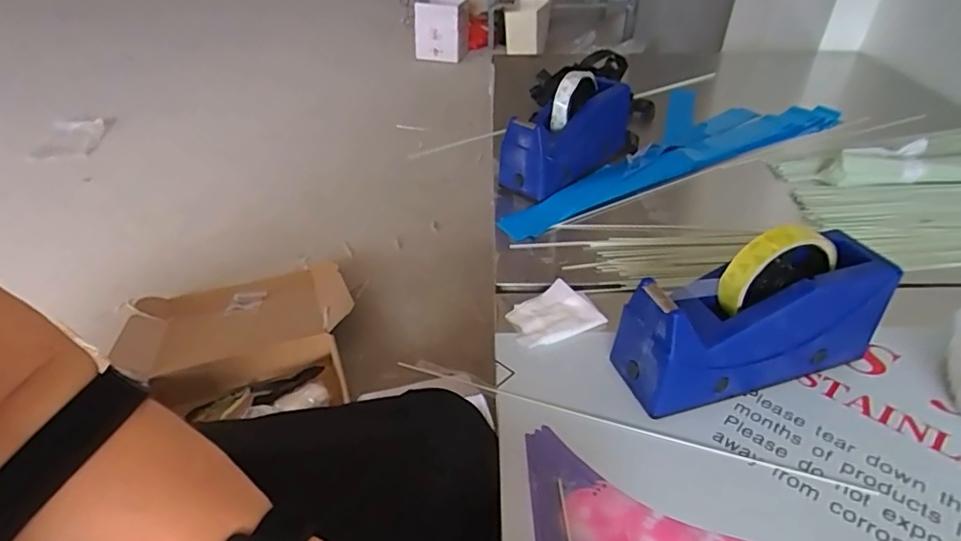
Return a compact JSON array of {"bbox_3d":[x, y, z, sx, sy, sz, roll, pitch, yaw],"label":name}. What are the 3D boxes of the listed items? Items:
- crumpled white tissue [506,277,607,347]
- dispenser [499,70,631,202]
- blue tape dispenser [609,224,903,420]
[{"bbox_3d":[0.067,0.041,0.507,0.081,0.008,0.064,-19,42,-20],"label":"crumpled white tissue"},{"bbox_3d":[0.117,-0.182,0.690,0.202,0.115,0.073,-31,47,-32],"label":"dispenser"},{"bbox_3d":[0.217,0.033,0.419,0.205,0.122,0.070,-10,40,-10],"label":"blue tape dispenser"}]

